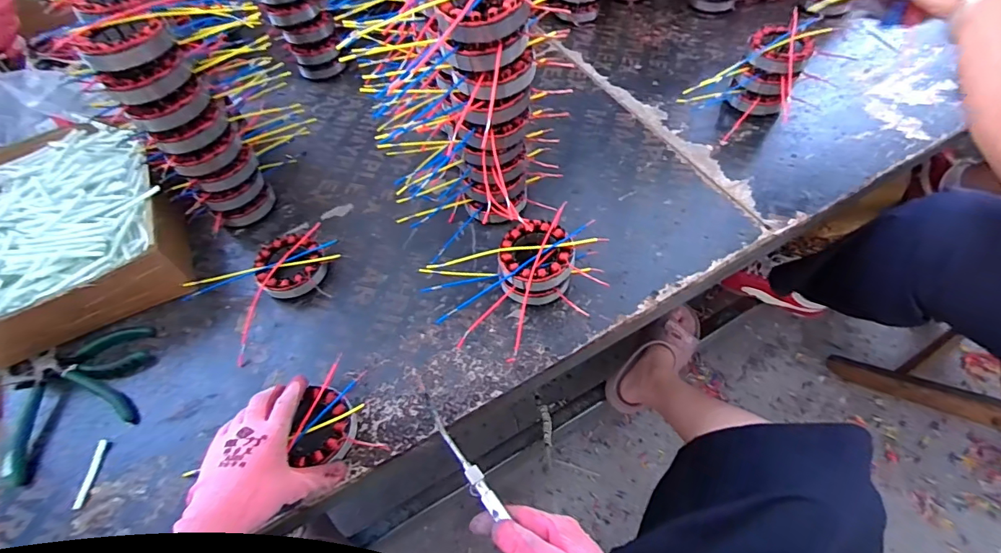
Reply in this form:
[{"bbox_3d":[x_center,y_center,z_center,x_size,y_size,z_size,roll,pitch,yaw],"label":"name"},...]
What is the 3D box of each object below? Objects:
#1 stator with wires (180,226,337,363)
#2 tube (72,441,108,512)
[{"bbox_3d":[-0.299,0.004,0.591,0.182,0.037,0.140,-40,64,-19],"label":"stator with wires"},{"bbox_3d":[-0.437,0.210,0.484,0.009,0.007,0.068,-5,58,1],"label":"tube"}]

